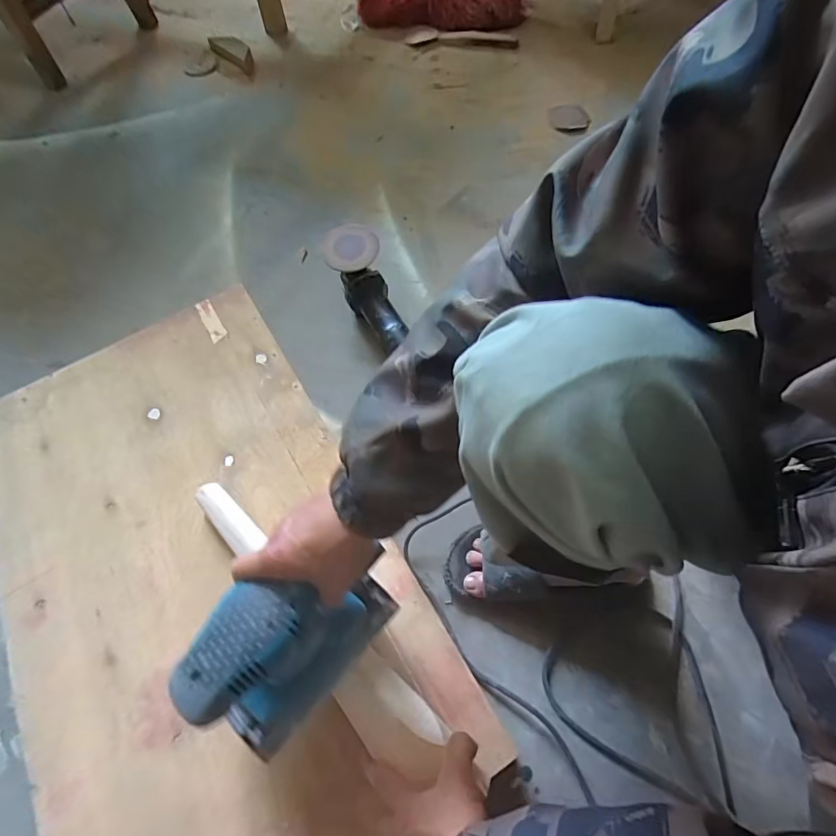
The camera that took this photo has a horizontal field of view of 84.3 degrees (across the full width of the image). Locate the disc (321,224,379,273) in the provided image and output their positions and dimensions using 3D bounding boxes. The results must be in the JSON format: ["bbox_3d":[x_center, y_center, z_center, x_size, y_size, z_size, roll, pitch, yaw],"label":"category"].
[{"bbox_3d":[-0.113,-0.286,0.771,0.093,0.021,0.085,-2,65,3],"label":"disc"}]

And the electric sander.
[{"bbox_3d":[-0.112,0.197,0.417,0.096,0.140,0.185,35,69,17],"label":"electric sander"}]

